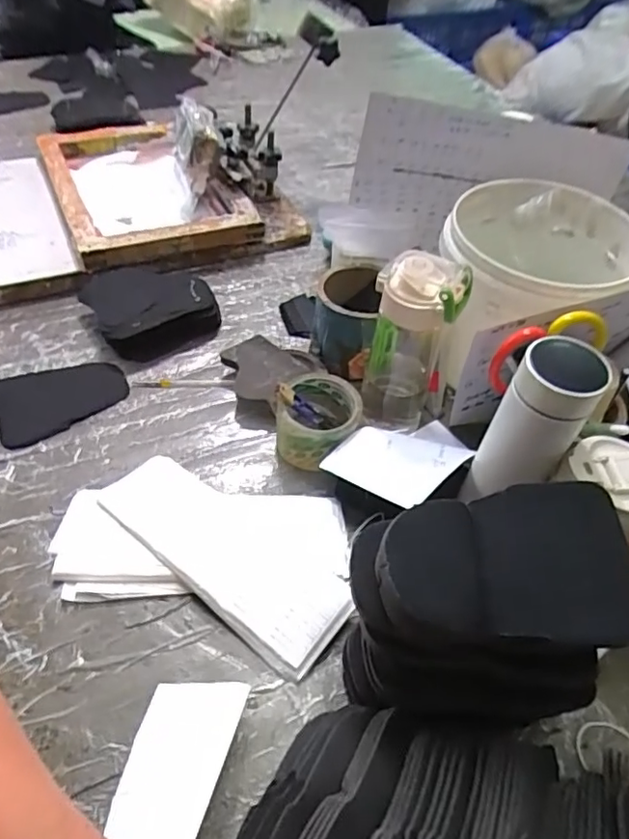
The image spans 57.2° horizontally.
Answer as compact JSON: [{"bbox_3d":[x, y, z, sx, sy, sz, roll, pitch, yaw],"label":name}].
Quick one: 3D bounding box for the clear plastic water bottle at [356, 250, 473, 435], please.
[{"bbox_3d":[0.098,-0.075,0.610,0.085,0.215,0.078,13,50,7],"label":"clear plastic water bottle"}]

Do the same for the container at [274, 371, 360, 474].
[{"bbox_3d":[0.003,-0.001,0.633,0.087,0.066,0.085,2,50,-2],"label":"container"}]

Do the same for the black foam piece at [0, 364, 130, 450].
[{"bbox_3d":[-0.292,-0.025,0.664,0.144,0.008,0.100,-23,55,-21],"label":"black foam piece"}]

